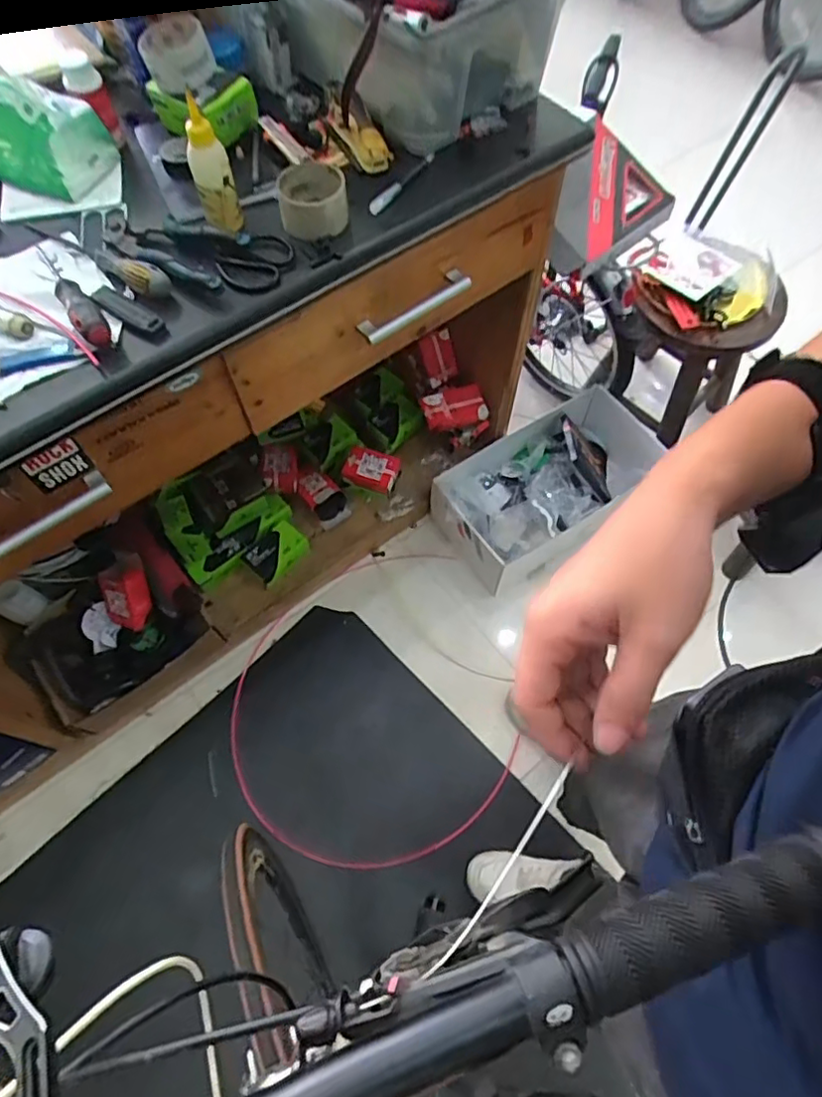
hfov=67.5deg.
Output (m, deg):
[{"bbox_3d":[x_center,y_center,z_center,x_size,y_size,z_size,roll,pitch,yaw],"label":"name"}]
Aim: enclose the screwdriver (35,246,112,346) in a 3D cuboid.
[{"bbox_3d":[-0.377,-0.286,0.676,0.029,0.026,0.190,-32,68,-15],"label":"screwdriver"}]

